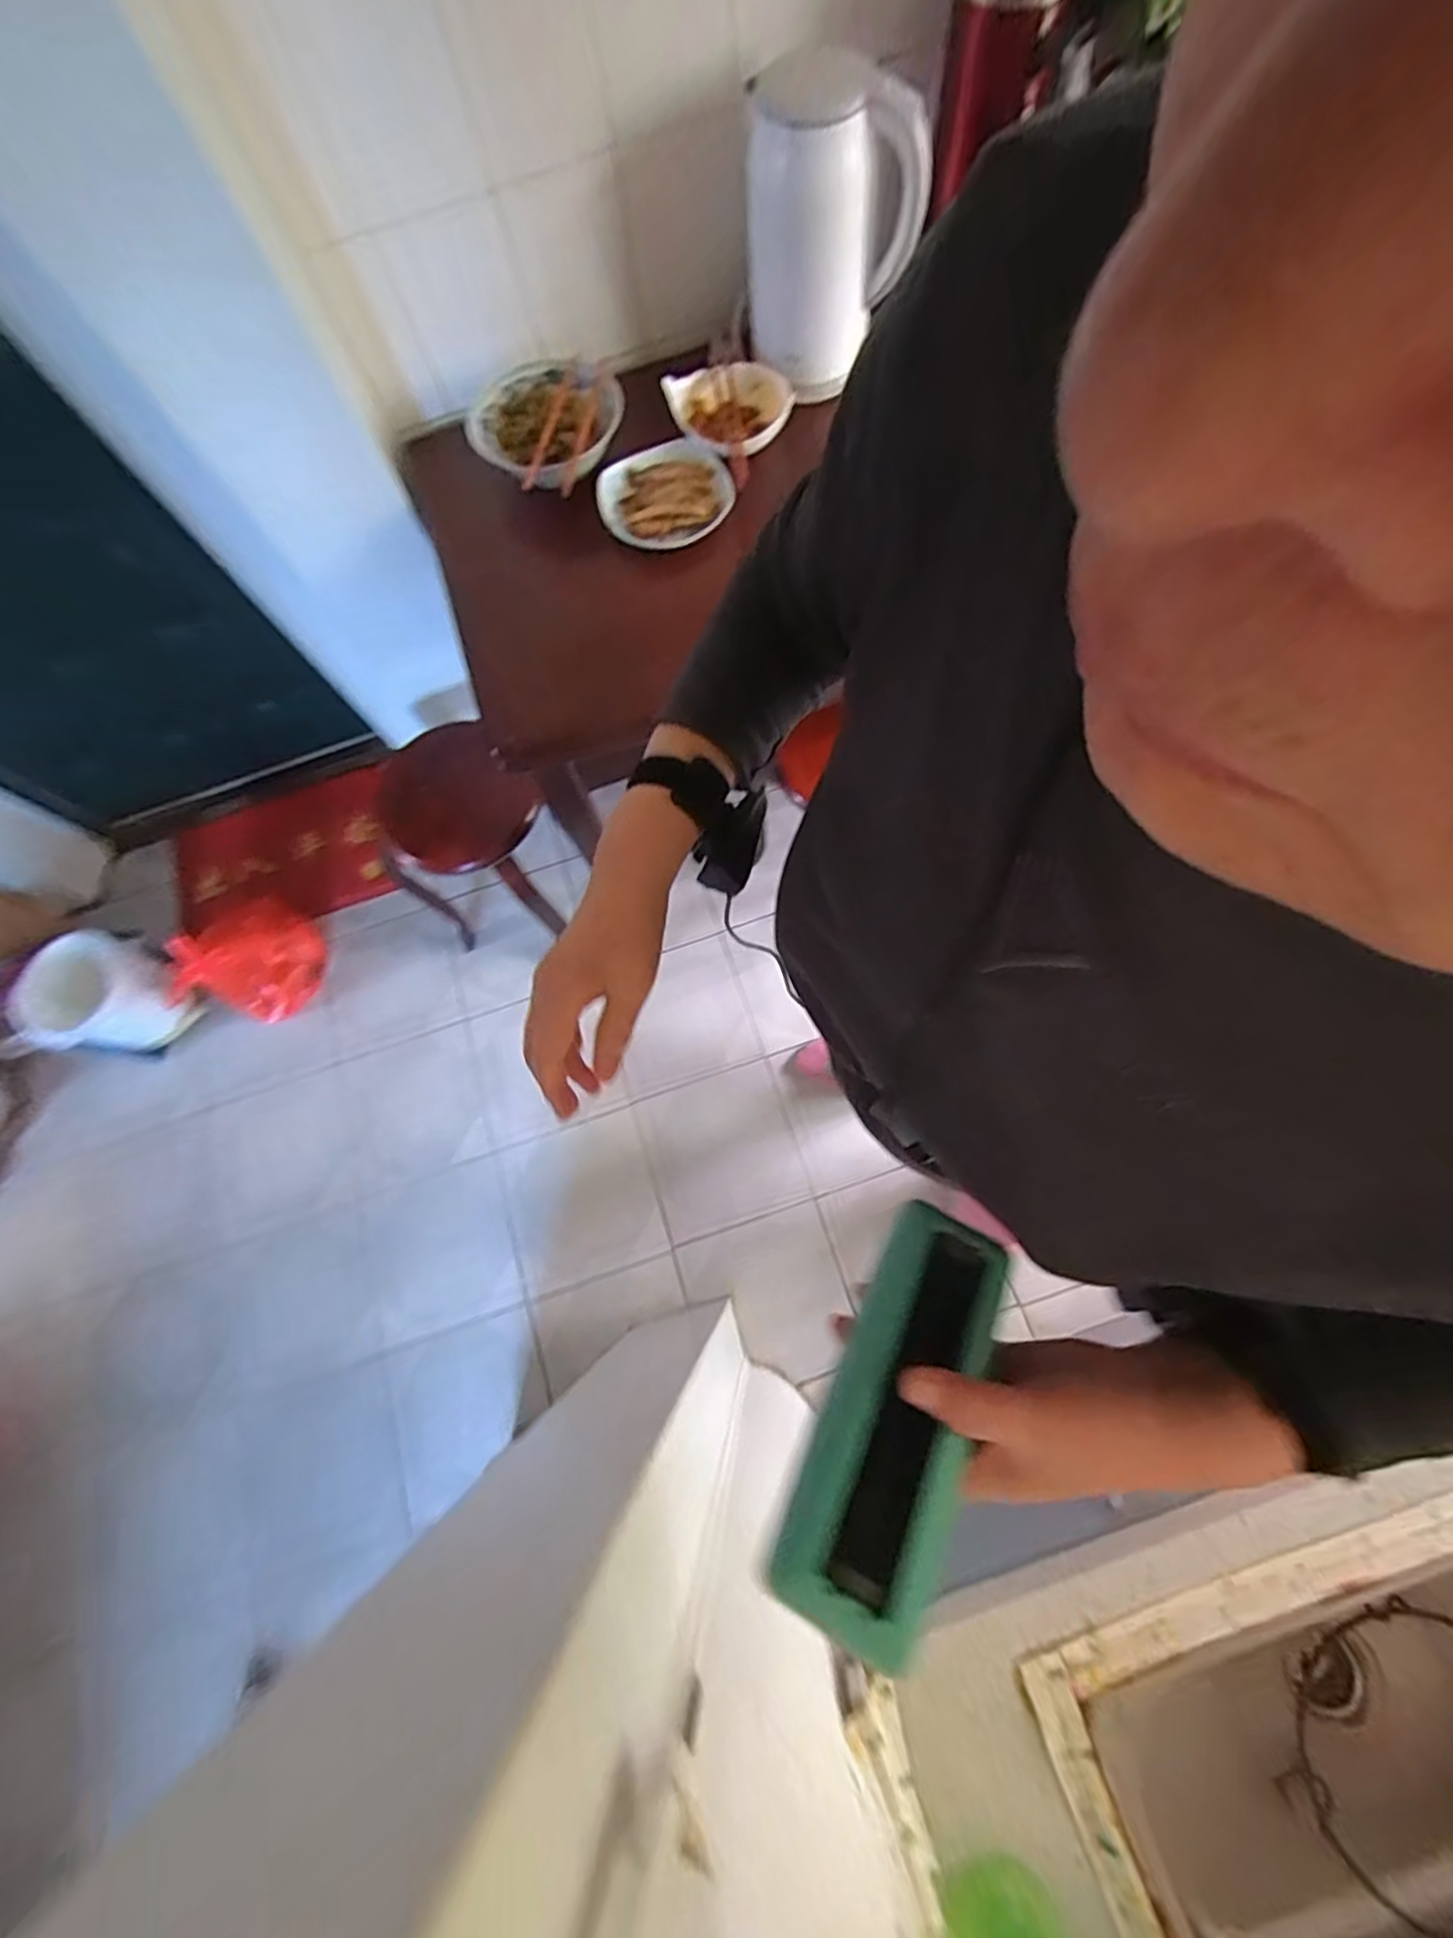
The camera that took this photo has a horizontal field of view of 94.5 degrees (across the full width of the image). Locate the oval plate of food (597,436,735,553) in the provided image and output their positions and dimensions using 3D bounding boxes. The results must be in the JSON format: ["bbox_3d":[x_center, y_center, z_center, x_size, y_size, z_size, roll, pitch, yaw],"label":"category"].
[{"bbox_3d":[-0.079,-0.622,0.885,0.175,0.035,0.137,-13,72,2],"label":"oval plate of food"}]

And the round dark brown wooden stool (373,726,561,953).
[{"bbox_3d":[-0.494,-0.217,1.365,0.282,0.446,0.278,-2,73,5],"label":"round dark brown wooden stool"}]

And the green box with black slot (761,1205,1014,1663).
[{"bbox_3d":[0.087,0.215,0.336,0.066,0.030,0.187,27,55,11],"label":"green box with black slot"}]

